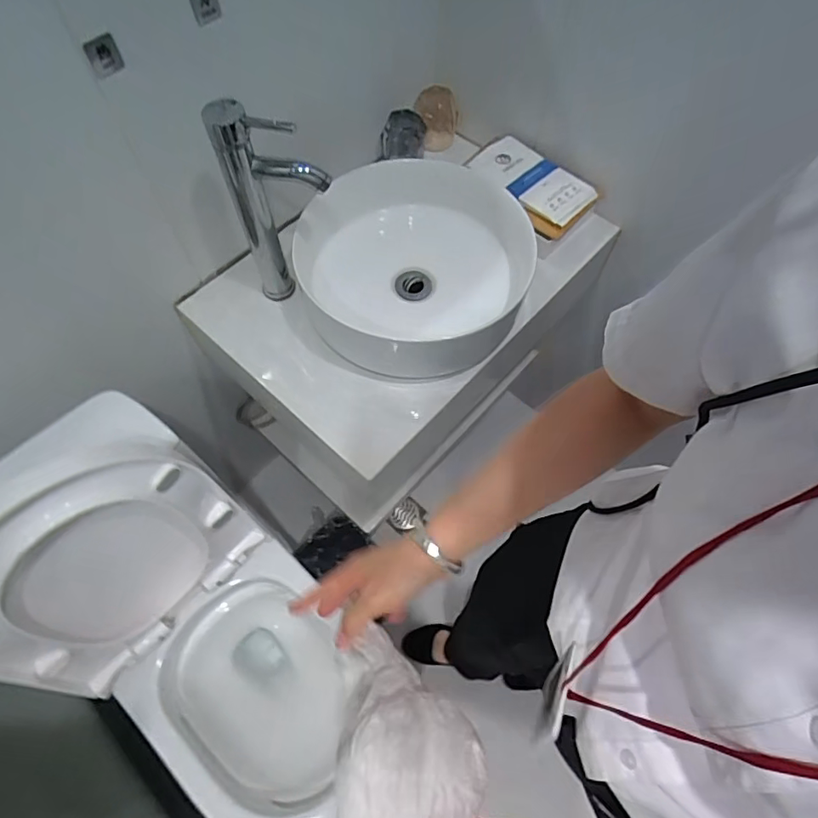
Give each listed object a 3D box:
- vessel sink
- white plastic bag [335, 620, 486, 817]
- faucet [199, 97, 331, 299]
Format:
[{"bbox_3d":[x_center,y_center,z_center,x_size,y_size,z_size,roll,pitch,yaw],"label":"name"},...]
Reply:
[{"bbox_3d":[0.012,-0.235,0.815,0.346,0.161,0.369,10,64,3],"label":"vessel sink"},{"bbox_3d":[-0.005,0.275,0.379,0.111,0.079,0.243,4,34,1],"label":"white plastic bag"},{"bbox_3d":[-0.174,-0.260,0.722,0.127,0.310,0.051,11,64,4],"label":"faucet"}]

